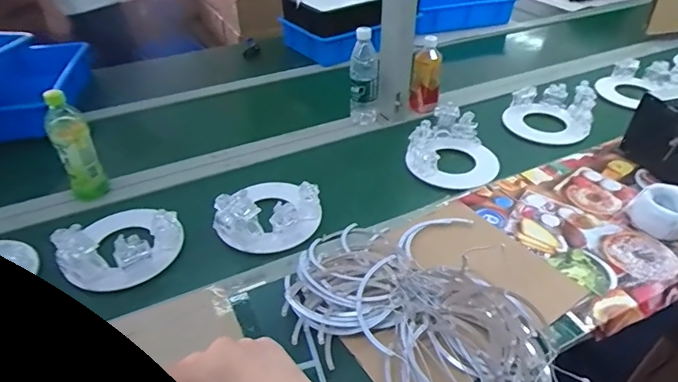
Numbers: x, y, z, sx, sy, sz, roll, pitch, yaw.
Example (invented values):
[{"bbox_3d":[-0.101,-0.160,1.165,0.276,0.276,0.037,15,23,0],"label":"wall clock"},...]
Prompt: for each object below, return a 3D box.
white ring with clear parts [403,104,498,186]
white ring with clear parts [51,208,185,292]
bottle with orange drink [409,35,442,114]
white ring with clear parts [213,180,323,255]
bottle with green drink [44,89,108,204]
[{"bbox_3d":[0.252,-0.097,0.995,0.185,0.096,0.173,0,39,0],"label":"white ring with clear parts"},{"bbox_3d":[-0.377,0.068,0.805,0.182,0.098,0.193,0,39,0],"label":"white ring with clear parts"},{"bbox_3d":[0.218,-0.280,1.140,0.070,0.177,0.066,8,40,11],"label":"bottle with orange drink"},{"bbox_3d":[-0.126,0.016,0.845,0.172,0.100,0.188,14,41,17],"label":"white ring with clear parts"},{"bbox_3d":[-0.507,-0.085,0.881,0.065,0.203,0.069,-22,43,-24],"label":"bottle with green drink"}]

